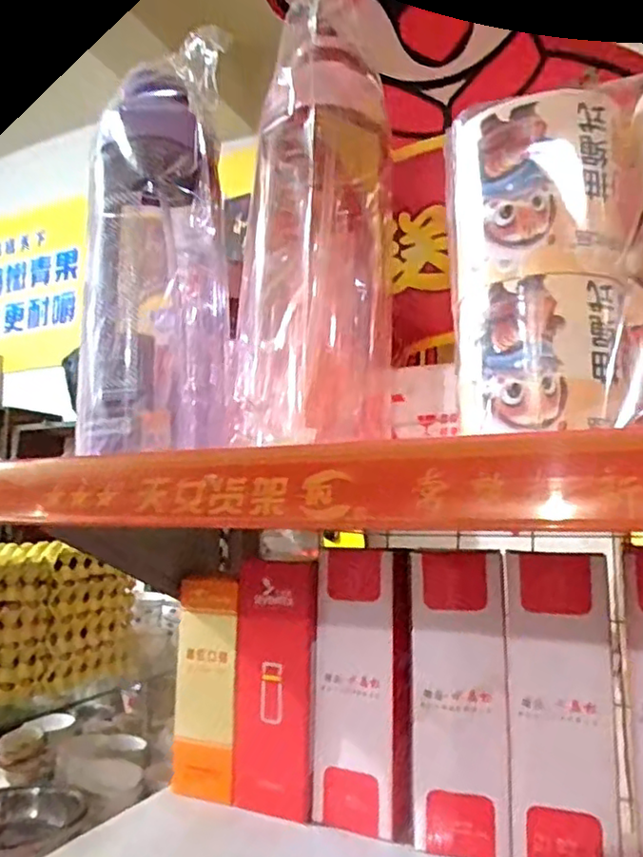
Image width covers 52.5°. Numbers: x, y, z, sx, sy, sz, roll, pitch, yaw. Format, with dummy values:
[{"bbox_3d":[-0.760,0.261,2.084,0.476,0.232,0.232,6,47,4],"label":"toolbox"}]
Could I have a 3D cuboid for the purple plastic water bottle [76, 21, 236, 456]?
[{"bbox_3d":[-0.109,-0.126,0.462,0.092,0.268,0.097,1,-8,-8],"label":"purple plastic water bottle"}]

